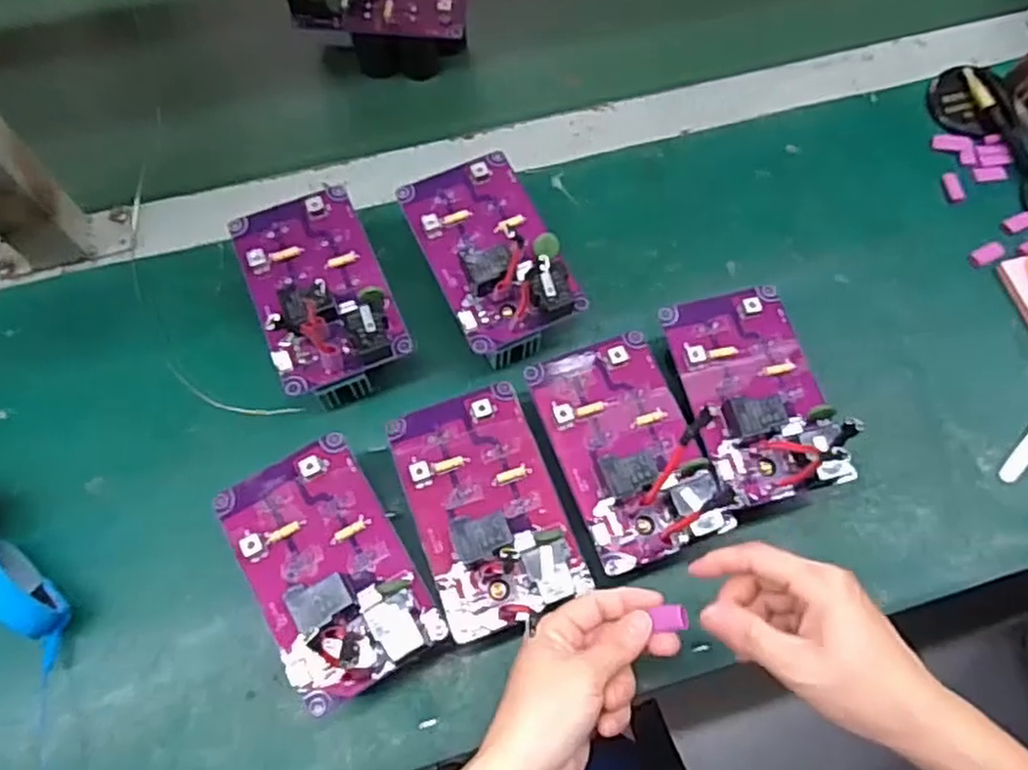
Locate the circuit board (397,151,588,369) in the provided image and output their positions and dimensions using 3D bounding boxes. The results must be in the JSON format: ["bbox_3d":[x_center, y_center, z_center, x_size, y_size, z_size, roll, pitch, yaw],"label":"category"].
[{"bbox_3d":[-0.017,-0.087,0.513,0.086,0.070,0.141,-23,70,-11],"label":"circuit board"}]

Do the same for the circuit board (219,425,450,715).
[{"bbox_3d":[-0.106,0.099,0.409,0.079,0.028,0.140,-29,71,-13],"label":"circuit board"}]

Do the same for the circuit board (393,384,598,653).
[{"bbox_3d":[-0.017,0.068,0.423,0.083,0.020,0.142,-19,70,-9],"label":"circuit board"}]

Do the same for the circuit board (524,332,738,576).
[{"bbox_3d":[0.074,0.033,0.445,0.092,0.034,0.138,-18,70,-9],"label":"circuit board"}]

